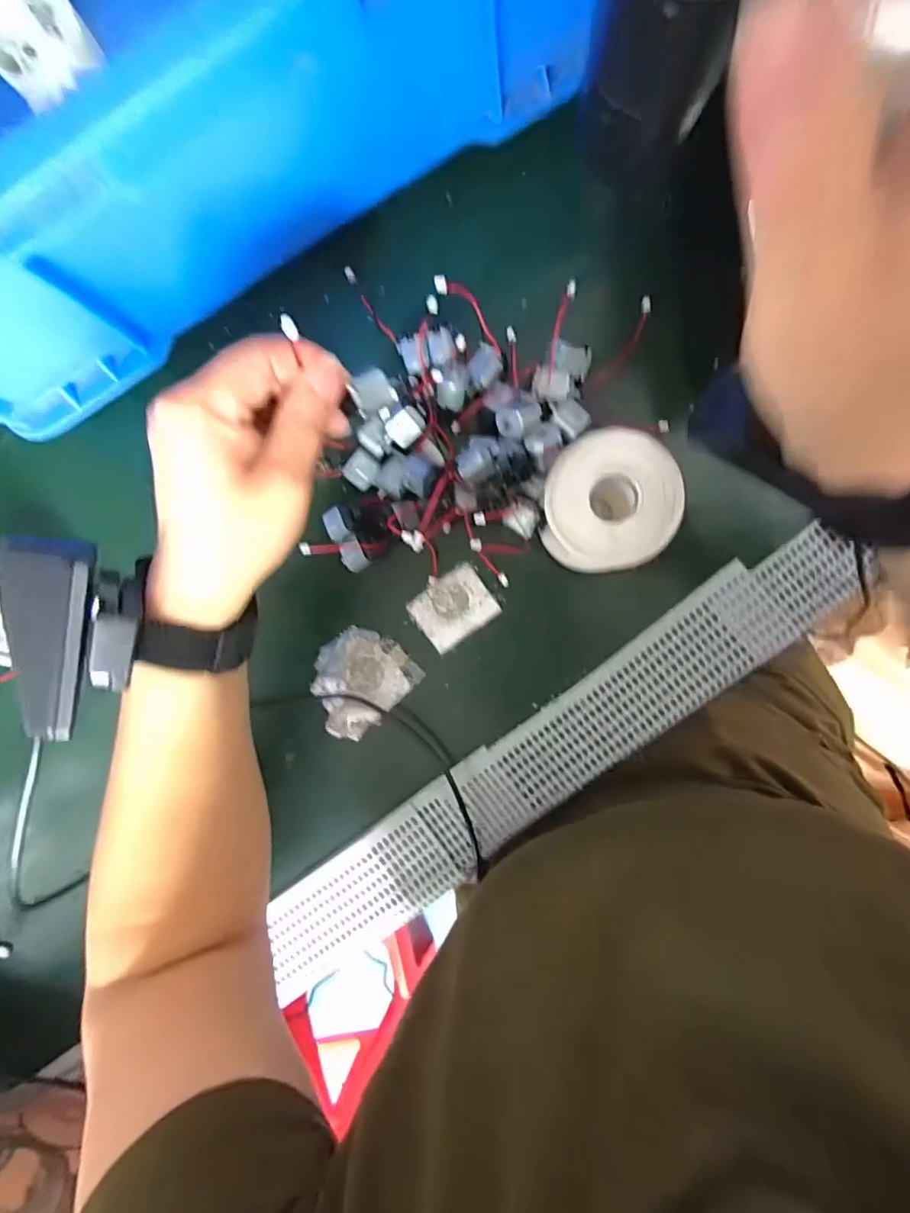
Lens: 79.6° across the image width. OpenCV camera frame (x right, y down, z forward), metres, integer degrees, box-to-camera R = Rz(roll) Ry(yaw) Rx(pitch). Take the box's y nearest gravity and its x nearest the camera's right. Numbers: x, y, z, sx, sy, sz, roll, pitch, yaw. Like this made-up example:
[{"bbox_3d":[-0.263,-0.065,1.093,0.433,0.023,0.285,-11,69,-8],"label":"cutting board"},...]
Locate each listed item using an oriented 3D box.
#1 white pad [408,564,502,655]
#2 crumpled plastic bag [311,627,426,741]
[{"bbox_3d":[-0.001,0.001,0.329,0.046,0.006,0.038,-36,86,7],"label":"white pad"},{"bbox_3d":[-0.061,0.047,0.336,0.055,0.007,0.065,43,96,5],"label":"crumpled plastic bag"}]

